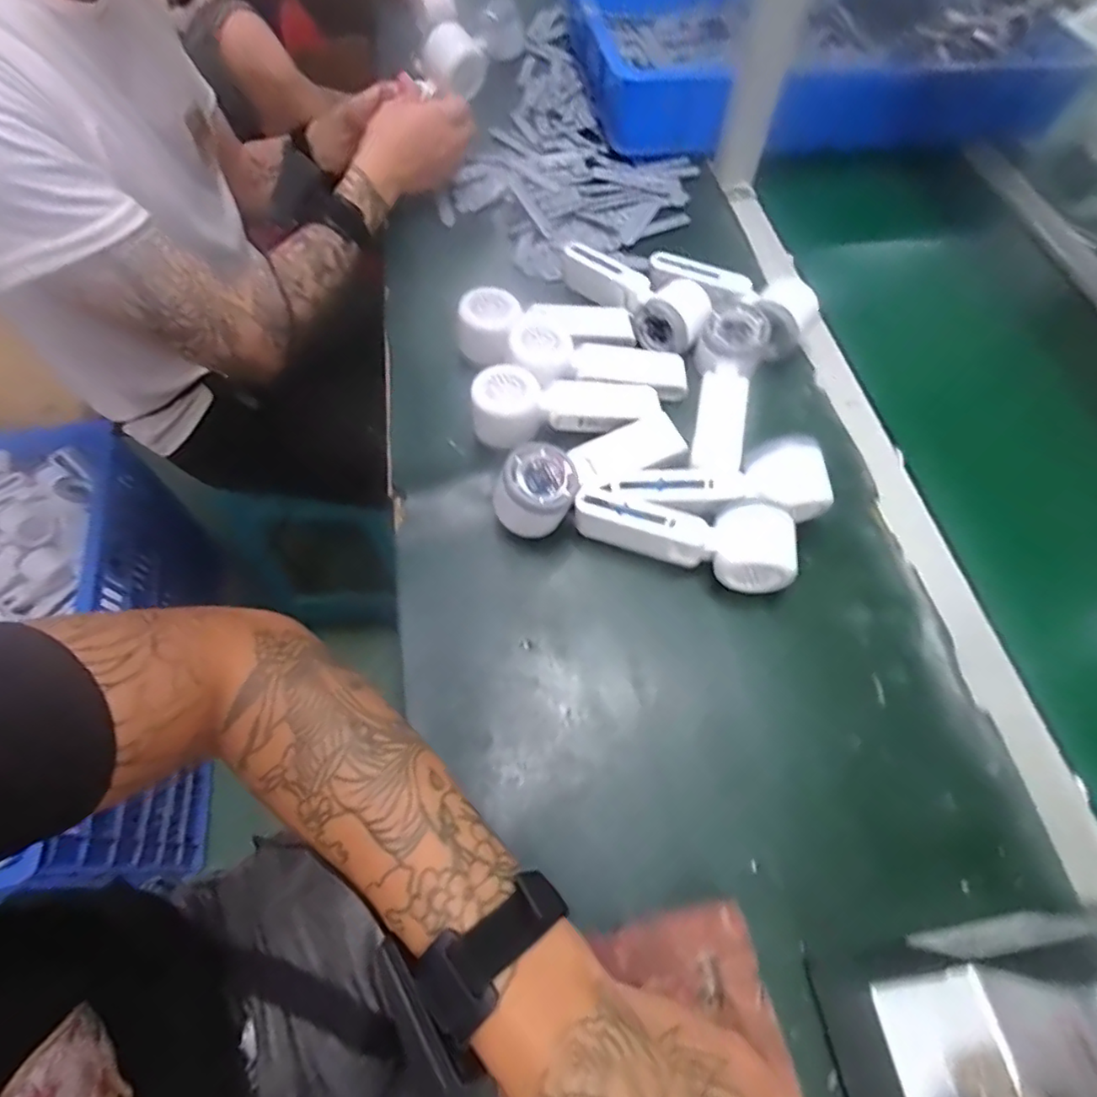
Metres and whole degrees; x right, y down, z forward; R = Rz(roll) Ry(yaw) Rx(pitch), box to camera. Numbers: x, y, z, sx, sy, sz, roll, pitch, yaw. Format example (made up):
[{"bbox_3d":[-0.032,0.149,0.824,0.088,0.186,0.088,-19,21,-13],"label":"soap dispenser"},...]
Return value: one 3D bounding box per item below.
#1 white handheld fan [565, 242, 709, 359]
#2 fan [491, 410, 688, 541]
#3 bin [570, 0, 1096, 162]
[{"bbox_3d":[0.082,-0.254,0.575,0.054,0.046,0.168,-35,69,-18],"label":"white handheld fan"},{"bbox_3d":[0.032,-0.065,0.474,0.174,0.062,0.055,-32,68,-17],"label":"fan"},{"bbox_3d":[0.339,-0.670,0.765,0.591,0.087,0.366,-2,63,0],"label":"bin"}]

